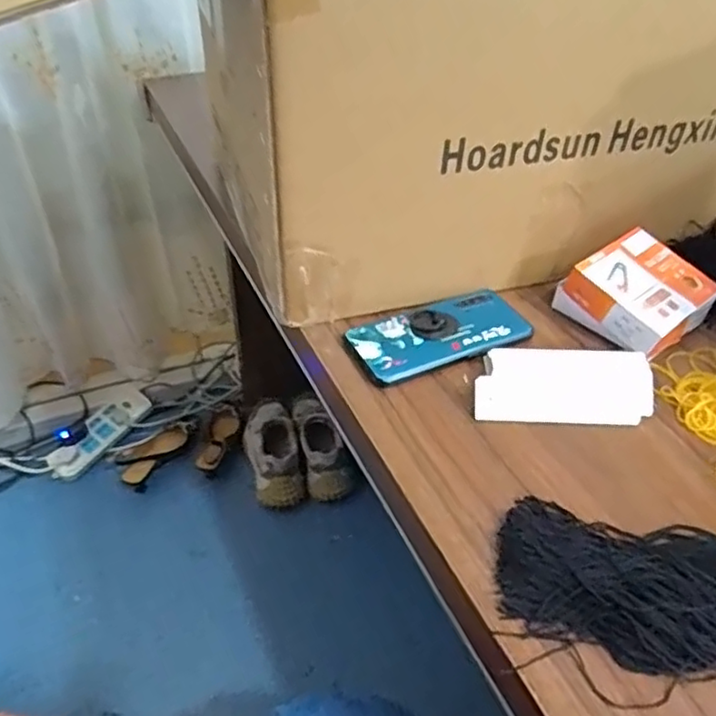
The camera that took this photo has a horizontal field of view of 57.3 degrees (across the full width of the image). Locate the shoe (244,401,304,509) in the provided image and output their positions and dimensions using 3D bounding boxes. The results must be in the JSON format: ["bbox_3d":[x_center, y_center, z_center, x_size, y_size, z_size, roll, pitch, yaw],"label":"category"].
[{"bbox_3d":[-0.186,0.176,1.393,0.102,0.077,0.266,-9,42,-11],"label":"shoe"}]

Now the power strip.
[{"bbox_3d":[-0.556,0.163,1.430,0.070,0.042,0.248,20,45,20],"label":"power strip"}]

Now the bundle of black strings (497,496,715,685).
[{"bbox_3d":[0.230,0.134,0.399,0.278,0.030,0.109,2,40,0],"label":"bundle of black strings"}]

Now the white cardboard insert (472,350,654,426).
[{"bbox_3d":[0.164,0.022,0.525,0.141,0.007,0.064,2,64,0],"label":"white cardboard insert"}]

